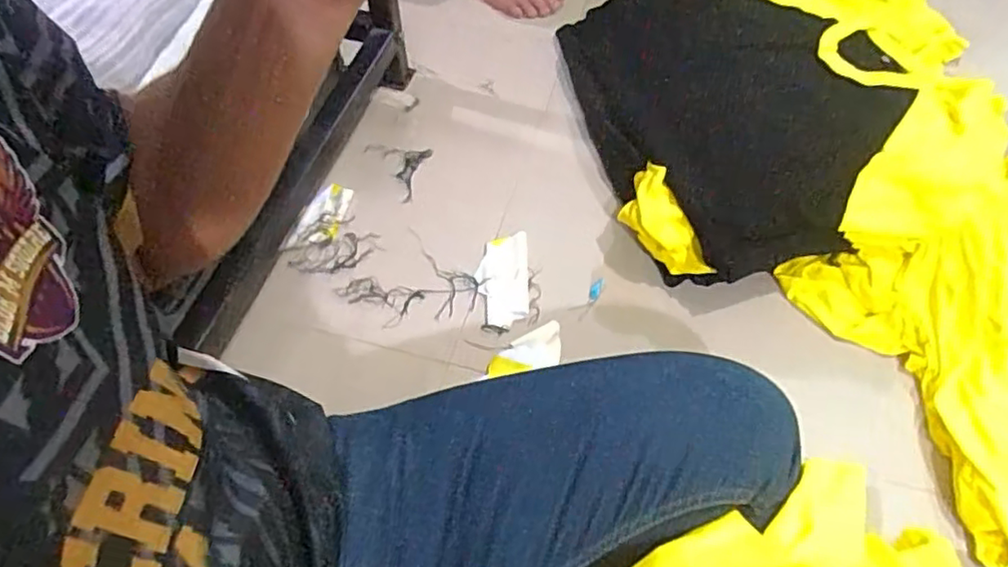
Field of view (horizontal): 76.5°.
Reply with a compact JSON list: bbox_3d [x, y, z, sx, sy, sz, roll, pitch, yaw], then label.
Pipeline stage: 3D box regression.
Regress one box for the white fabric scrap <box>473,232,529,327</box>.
[{"bbox_3d":[-0.002,-0.005,0.763,0.061,0.014,0.121,0,56,0],"label":"white fabric scrap"}]

